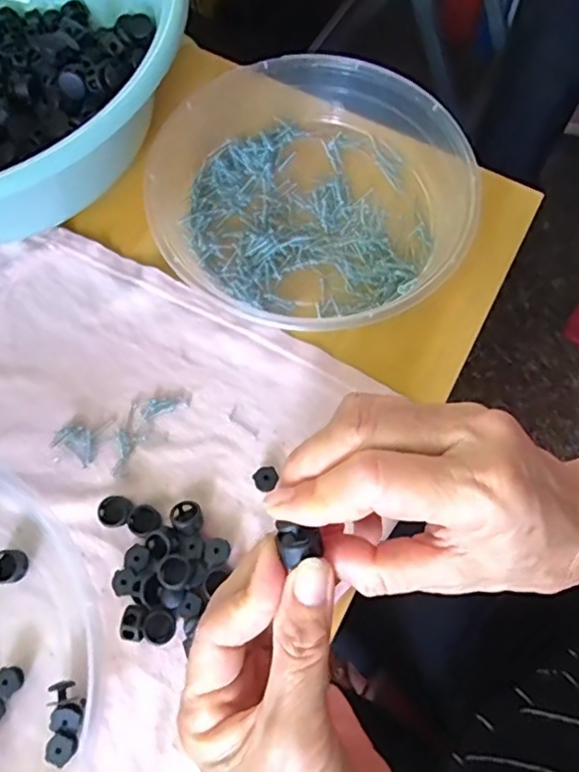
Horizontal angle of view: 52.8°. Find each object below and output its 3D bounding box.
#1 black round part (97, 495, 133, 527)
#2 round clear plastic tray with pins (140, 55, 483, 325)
[{"bbox_3d":[-0.097,0.069,0.323,0.017,0.007,0.016,1,71,-2],"label":"black round part"},{"bbox_3d":[0.017,-0.130,0.384,0.199,0.039,0.183,1,71,-2],"label":"round clear plastic tray with pins"}]

